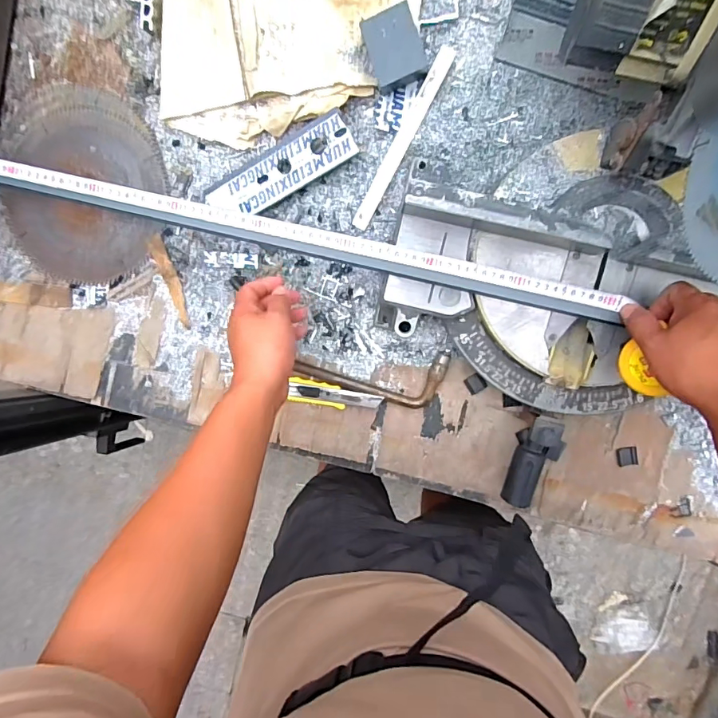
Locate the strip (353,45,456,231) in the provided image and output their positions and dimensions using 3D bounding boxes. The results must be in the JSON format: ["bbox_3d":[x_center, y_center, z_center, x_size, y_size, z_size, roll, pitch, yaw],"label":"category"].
[{"bbox_3d":[0.056,-0.282,0.595,0.022,0.004,0.240,30,104,5],"label":"strip"}]

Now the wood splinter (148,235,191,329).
[{"bbox_3d":[-0.270,-0.110,0.659,0.023,0.004,0.134,-19,95,6],"label":"wood splinter"}]

